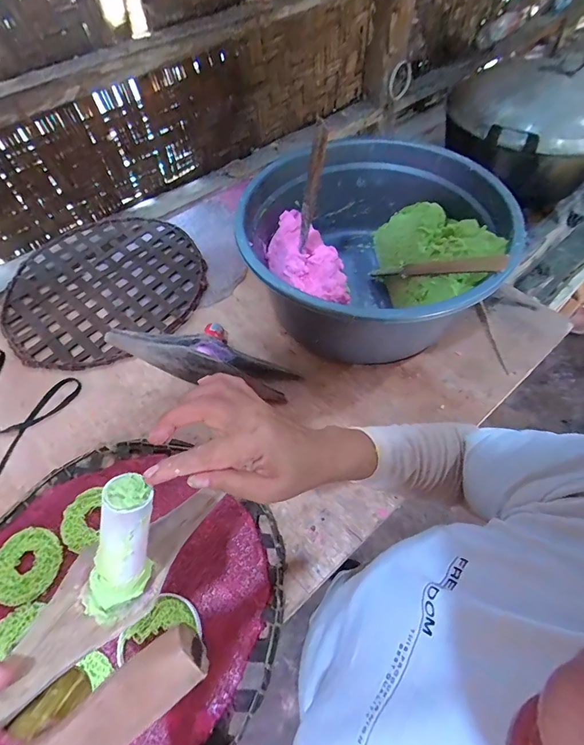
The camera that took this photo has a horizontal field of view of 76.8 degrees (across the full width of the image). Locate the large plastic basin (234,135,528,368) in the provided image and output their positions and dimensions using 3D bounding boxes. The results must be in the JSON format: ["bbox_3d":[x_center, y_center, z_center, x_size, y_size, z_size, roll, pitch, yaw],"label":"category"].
[{"bbox_3d":[0.118,-0.190,0.604,0.382,0.202,0.377,-1,57,1],"label":"large plastic basin"}]

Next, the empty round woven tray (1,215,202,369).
[{"bbox_3d":[-0.365,-0.178,0.723,0.362,0.015,0.379,-1,57,1],"label":"empty round woven tray"}]

